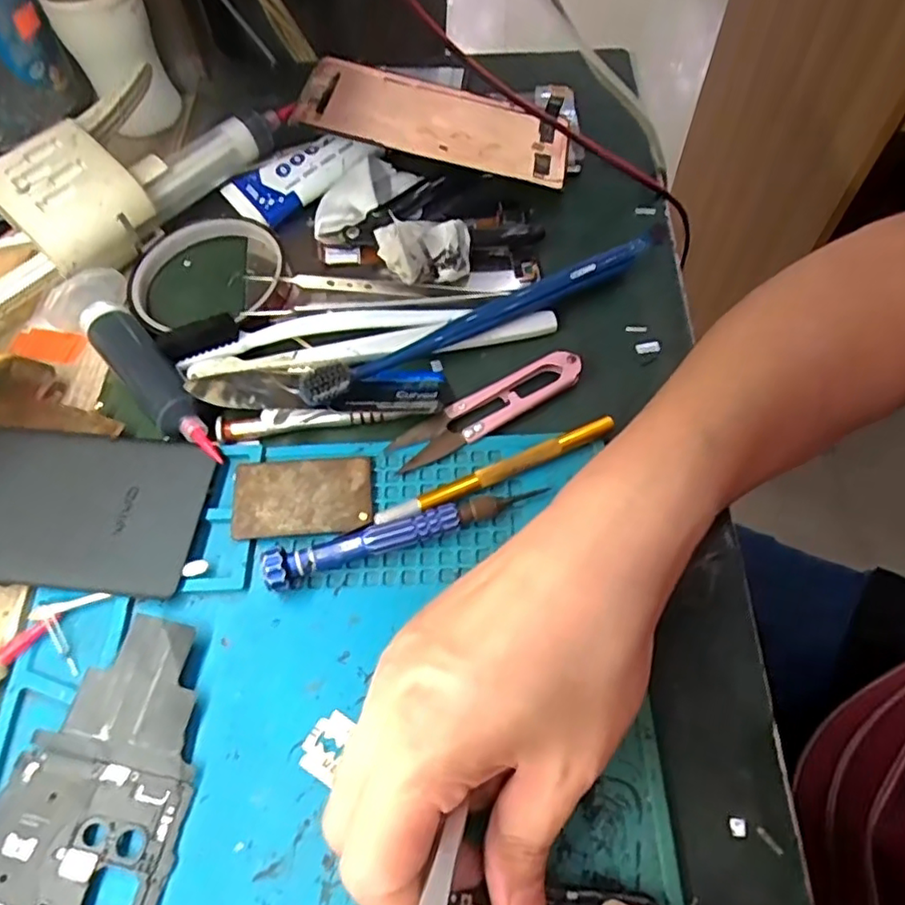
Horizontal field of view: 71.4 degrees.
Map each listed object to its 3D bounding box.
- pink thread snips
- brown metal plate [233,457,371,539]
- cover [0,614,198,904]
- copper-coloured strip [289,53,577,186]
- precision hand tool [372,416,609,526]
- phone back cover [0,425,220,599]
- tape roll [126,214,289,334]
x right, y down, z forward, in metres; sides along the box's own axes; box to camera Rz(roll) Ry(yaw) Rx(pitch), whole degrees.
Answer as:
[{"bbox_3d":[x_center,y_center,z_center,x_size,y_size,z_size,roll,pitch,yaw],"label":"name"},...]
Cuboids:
[{"bbox_3d":[0.018,-0.022,0.300,0.097,0.008,0.022,-25,63,-11],"label":"pink thread snips"},{"bbox_3d":[-0.067,0.019,0.283,0.060,0.005,0.038,-2,61,1],"label":"brown metal plate"},{"bbox_3d":[-0.125,0.115,0.229,0.064,0.005,0.104,12,65,1],"label":"cover"},{"bbox_3d":[-0.010,-0.203,0.384,0.162,0.006,0.075,12,60,-3],"label":"copper-coloured strip"},{"bbox_3d":[0.020,0.009,0.281,0.113,0.012,0.008,-21,62,-9],"label":"precision hand tool"},{"bbox_3d":[-0.192,0.020,0.280,0.162,0.013,0.071,4,61,5],"label":"phone back cover"},{"bbox_3d":[-0.137,-0.104,0.350,0.084,0.015,0.078,-1,61,2],"label":"tape roll"}]

